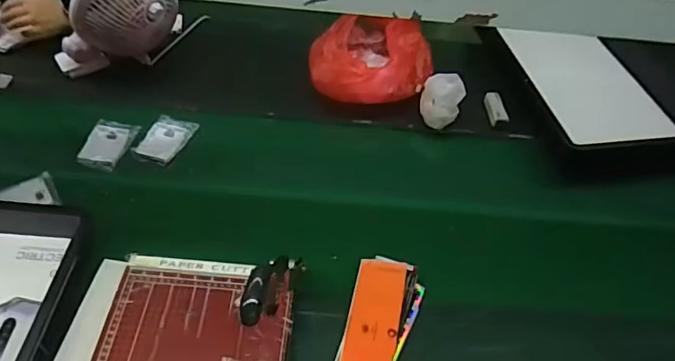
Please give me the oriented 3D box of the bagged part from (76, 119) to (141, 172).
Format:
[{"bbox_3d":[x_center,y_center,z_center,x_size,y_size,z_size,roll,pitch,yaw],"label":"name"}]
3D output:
[{"bbox_3d":[-0.447,-0.072,0.979,0.078,0.010,0.124,9,49,3],"label":"bagged part"}]

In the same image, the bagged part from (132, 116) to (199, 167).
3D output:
[{"bbox_3d":[-0.342,-0.079,1.003,0.082,0.012,0.123,16,50,9],"label":"bagged part"}]

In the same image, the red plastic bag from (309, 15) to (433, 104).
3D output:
[{"bbox_3d":[0.068,-0.288,1.110,0.263,0.113,0.266,-1,50,-6],"label":"red plastic bag"}]

